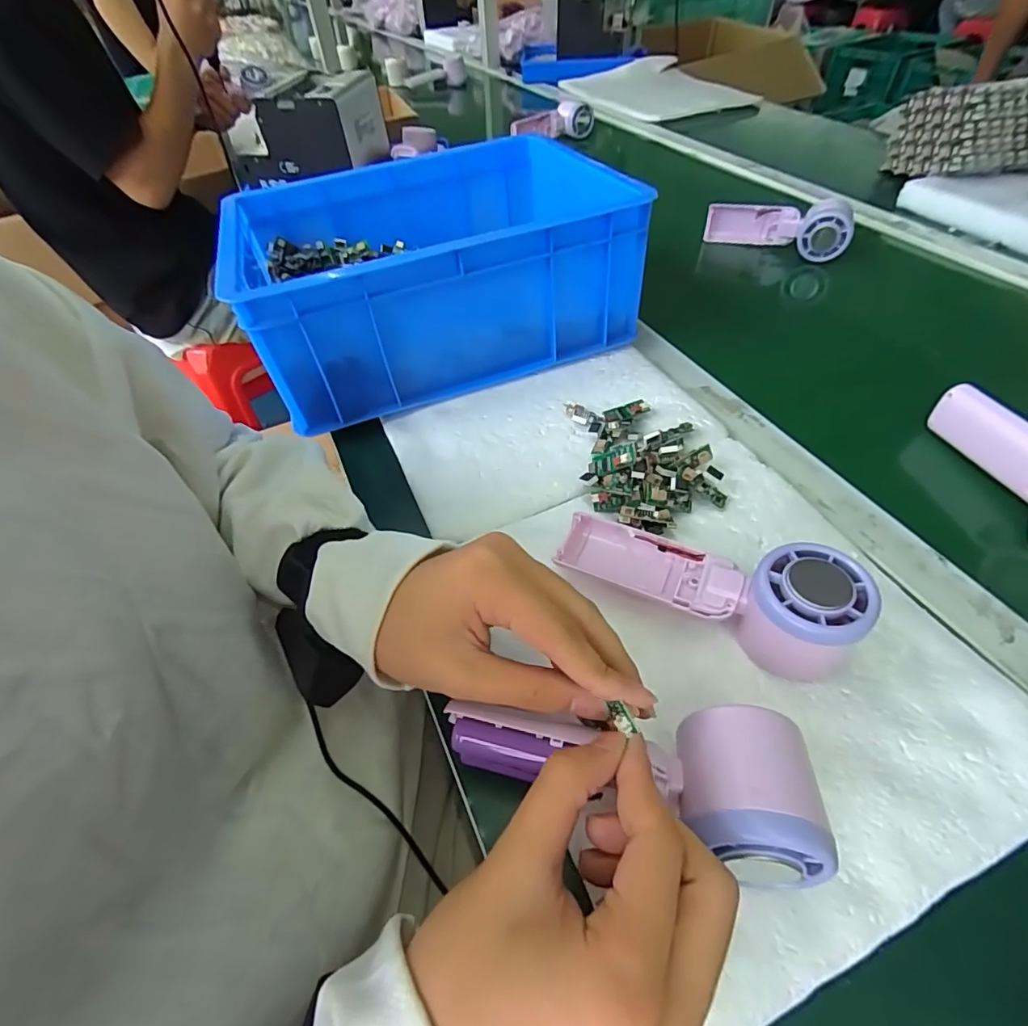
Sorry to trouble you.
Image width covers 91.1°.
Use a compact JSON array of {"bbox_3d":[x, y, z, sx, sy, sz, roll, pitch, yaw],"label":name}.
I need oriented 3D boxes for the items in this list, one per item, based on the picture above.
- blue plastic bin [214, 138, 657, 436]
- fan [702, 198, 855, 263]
[{"bbox_3d":[-0.076,-0.242,0.492,0.320,0.129,0.261,-17,51,-9],"label":"blue plastic bin"},{"bbox_3d":[0.329,-0.359,0.635,0.167,0.065,0.045,21,55,21],"label":"fan"}]

